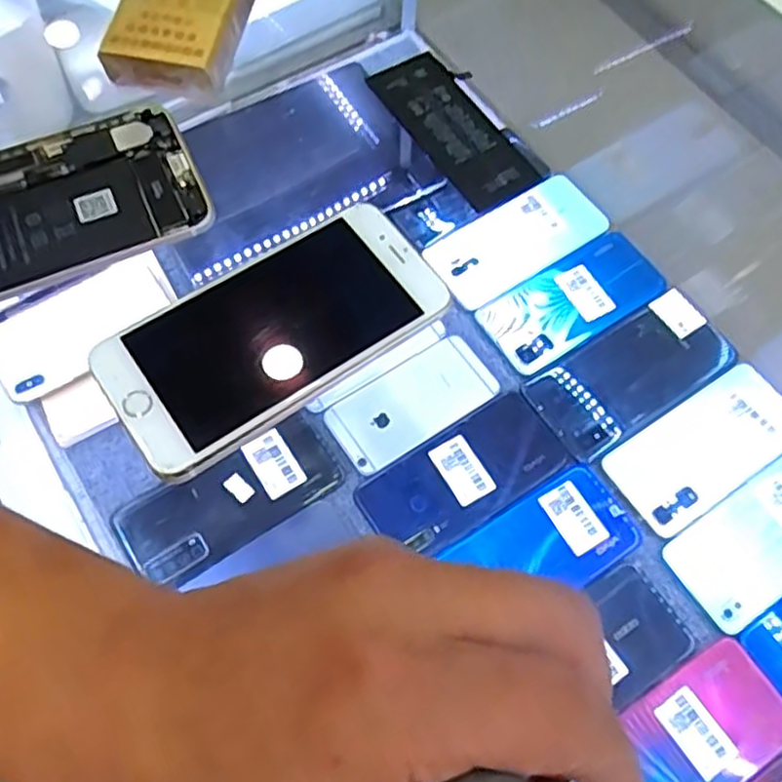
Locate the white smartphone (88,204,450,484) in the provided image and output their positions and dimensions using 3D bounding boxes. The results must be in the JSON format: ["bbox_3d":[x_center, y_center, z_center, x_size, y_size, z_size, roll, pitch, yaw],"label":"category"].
[{"bbox_3d":[-0.045,-0.025,0.289,0.133,0.009,0.066,-34,69,-15],"label":"white smartphone"}]

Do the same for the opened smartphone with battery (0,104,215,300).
[{"bbox_3d":[-0.161,-0.074,0.314,0.154,0.010,0.077,-24,67,-12],"label":"opened smartphone with battery"}]

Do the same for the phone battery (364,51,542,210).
[{"bbox_3d":[0.030,-0.124,0.346,0.035,0.008,0.093,-31,68,-14],"label":"phone battery"}]

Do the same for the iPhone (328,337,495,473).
[{"bbox_3d":[0.018,0.009,0.588,0.137,0.013,0.063,-31,70,-14],"label":"iPhone"}]

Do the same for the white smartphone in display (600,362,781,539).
[{"bbox_3d":[0.249,0.043,0.576,0.162,0.005,0.077,-31,70,-14],"label":"white smartphone in display"}]

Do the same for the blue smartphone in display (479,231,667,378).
[{"bbox_3d":[0.157,-0.077,0.629,0.161,0.007,0.075,-30,70,-13],"label":"blue smartphone in display"}]

